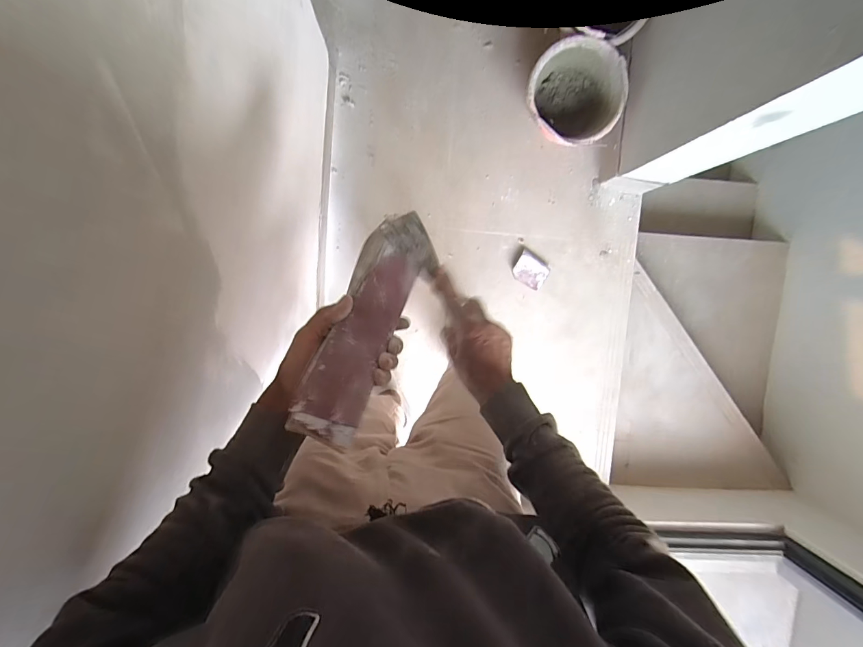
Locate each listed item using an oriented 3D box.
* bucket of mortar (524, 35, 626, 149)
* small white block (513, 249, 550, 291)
[{"bbox_3d":[0.366,-0.588,1.043,0.236,0.187,0.223,0,93,-3],"label":"bucket of mortar"},{"bbox_3d":[0.297,-0.164,1.170,0.106,0.041,0.093,29,91,-4],"label":"small white block"}]

